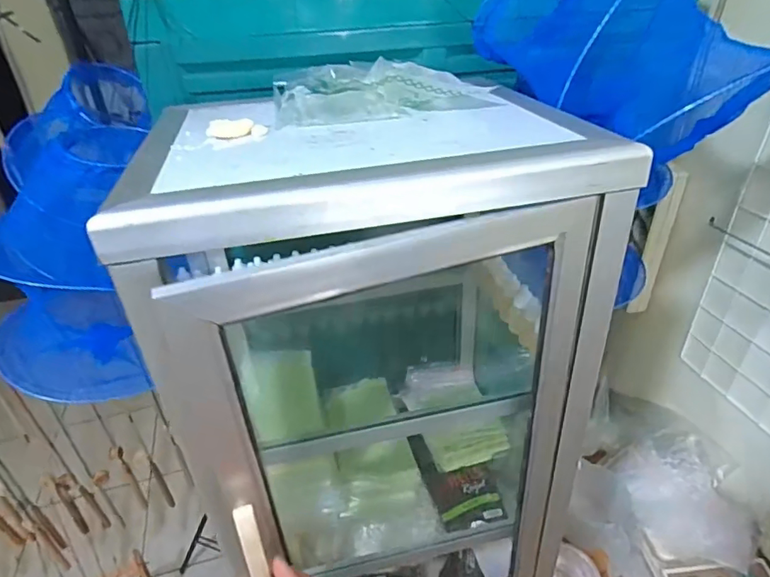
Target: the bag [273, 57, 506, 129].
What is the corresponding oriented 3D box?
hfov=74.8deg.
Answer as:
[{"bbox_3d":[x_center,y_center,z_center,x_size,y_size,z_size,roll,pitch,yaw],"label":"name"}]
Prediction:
[{"bbox_3d":[-0.004,-0.192,0.480,0.201,0.033,0.094,-10,35,-11],"label":"bag"}]

